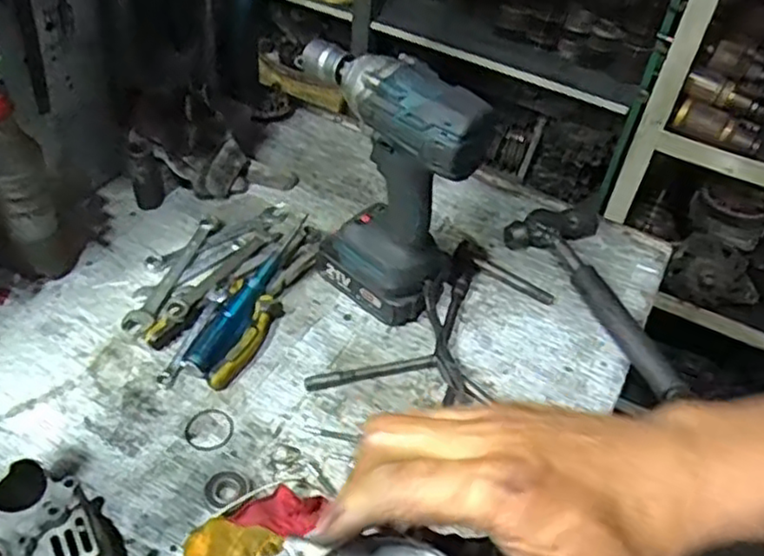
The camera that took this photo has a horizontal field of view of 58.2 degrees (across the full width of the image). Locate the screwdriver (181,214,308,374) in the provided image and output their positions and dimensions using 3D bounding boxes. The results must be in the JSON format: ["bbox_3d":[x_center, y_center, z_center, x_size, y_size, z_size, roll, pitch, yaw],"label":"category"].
[{"bbox_3d":[-0.119,0.015,0.648,0.030,0.035,0.192,21,47,13],"label":"screwdriver"}]

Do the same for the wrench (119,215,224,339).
[{"bbox_3d":[-0.201,-0.008,0.673,0.025,0.011,0.165,14,46,7],"label":"wrench"}]

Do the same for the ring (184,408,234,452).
[{"bbox_3d":[-0.141,0.124,0.563,0.038,0.004,0.038,3,45,-4],"label":"ring"}]

